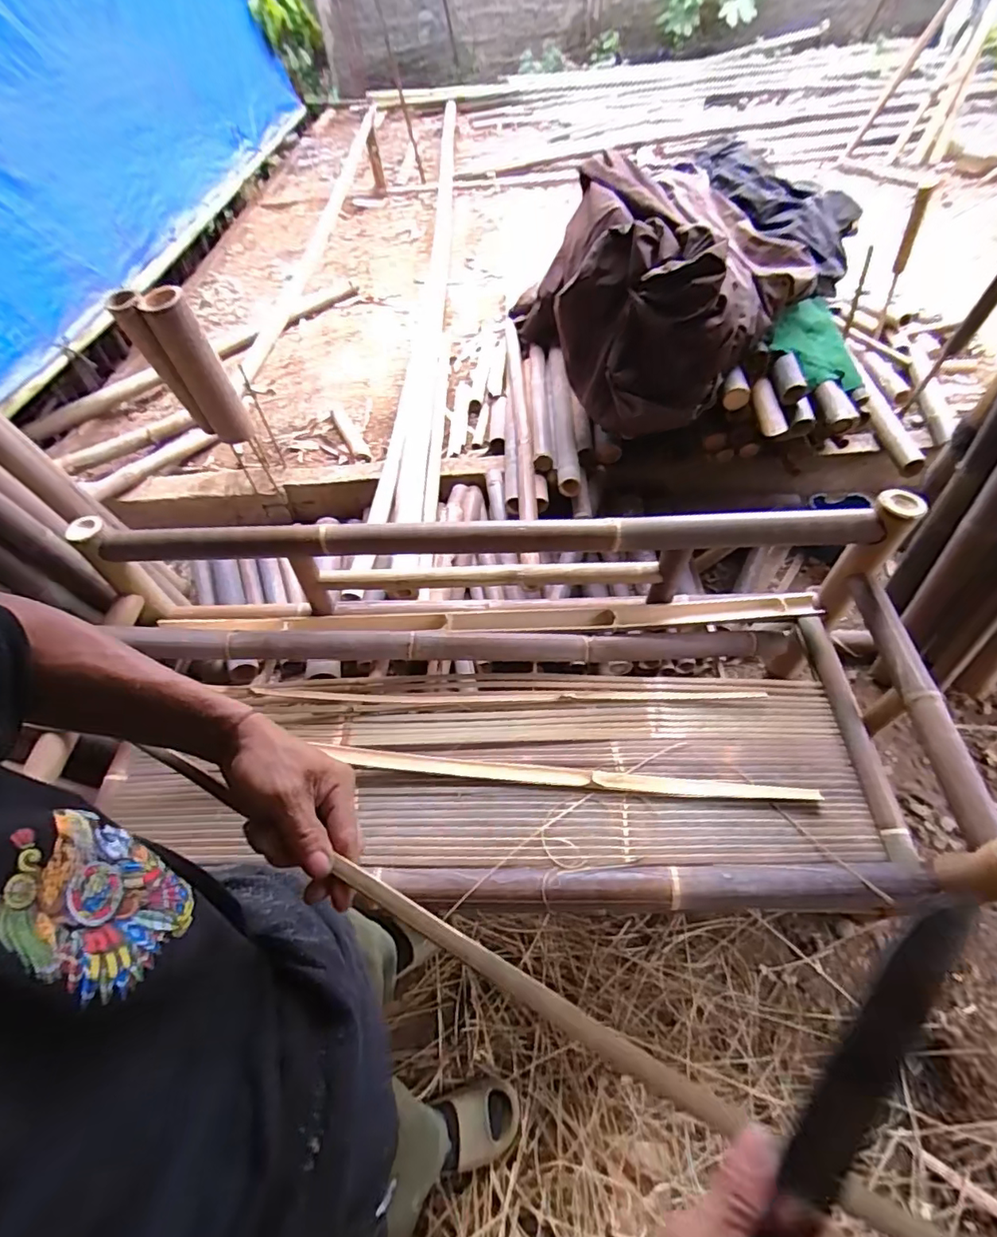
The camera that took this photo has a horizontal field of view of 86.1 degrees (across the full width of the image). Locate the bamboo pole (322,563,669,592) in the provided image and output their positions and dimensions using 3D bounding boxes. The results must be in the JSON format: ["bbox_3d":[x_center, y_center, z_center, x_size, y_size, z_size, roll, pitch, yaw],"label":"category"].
[{"bbox_3d":[-0.023,-0.095,1.208,0.761,0.037,0.045,-2,53,3],"label":"bamboo pole"}]

